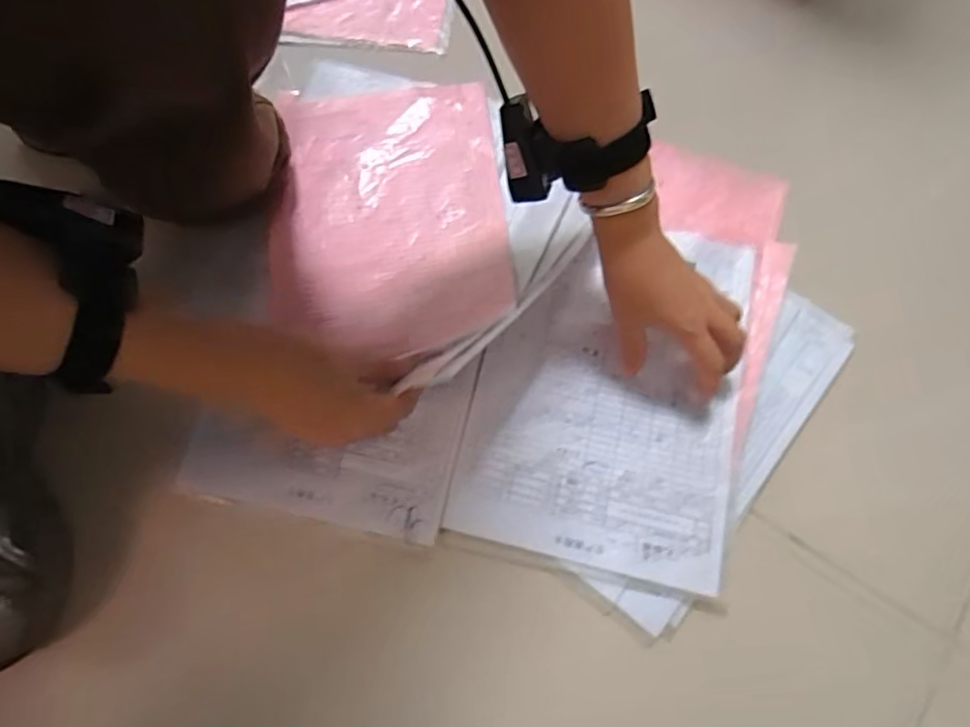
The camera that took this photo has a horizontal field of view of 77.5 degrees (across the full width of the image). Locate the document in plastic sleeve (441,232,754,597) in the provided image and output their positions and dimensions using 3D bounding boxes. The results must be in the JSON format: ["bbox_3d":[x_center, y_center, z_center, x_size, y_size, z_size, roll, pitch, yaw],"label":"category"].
[{"bbox_3d":[0.102,0.015,0.498,0.207,0.011,0.289,13,72,3],"label":"document in plastic sleeve"}]

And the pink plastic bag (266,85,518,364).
[{"bbox_3d":[-0.086,-0.137,0.519,0.207,0.067,0.294,-5,72,-3],"label":"pink plastic bag"}]

